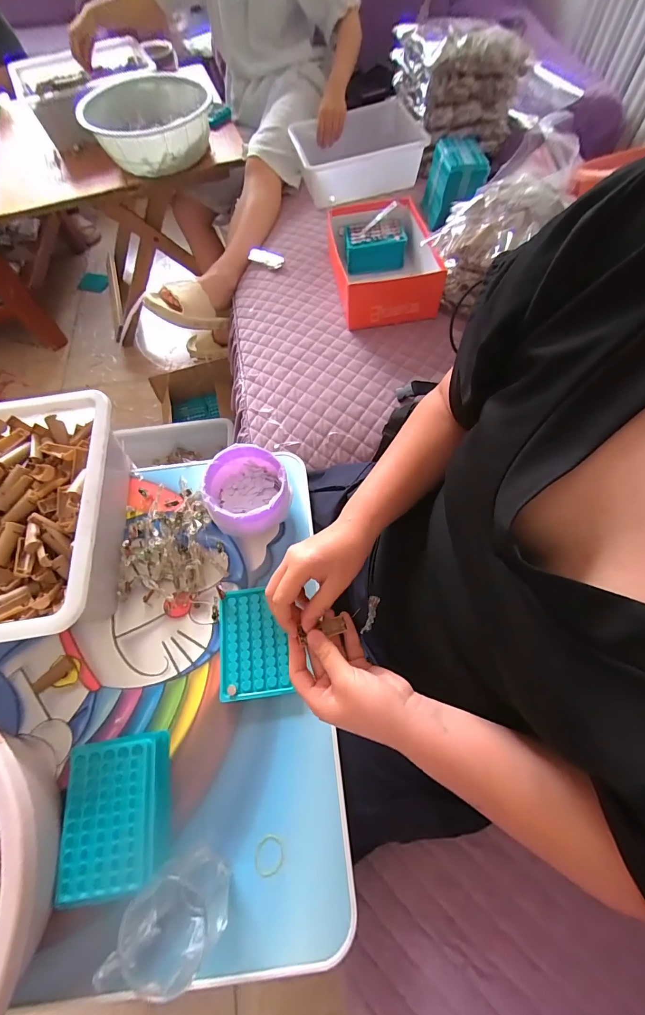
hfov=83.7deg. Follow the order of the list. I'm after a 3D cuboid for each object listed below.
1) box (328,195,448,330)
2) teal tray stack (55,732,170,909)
[{"bbox_3d":[0.136,-0.542,0.788,0.203,0.098,0.306,-7,64,0],"label":"box"},{"bbox_3d":[-0.214,0.318,0.381,0.098,0.035,0.128,-8,64,-1],"label":"teal tray stack"}]

